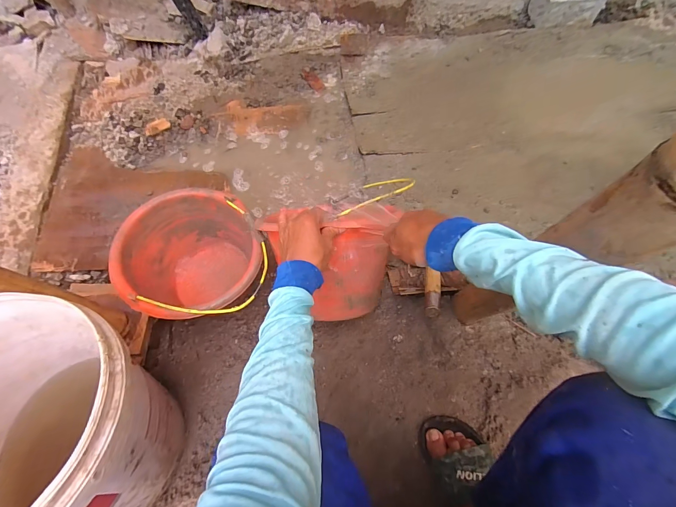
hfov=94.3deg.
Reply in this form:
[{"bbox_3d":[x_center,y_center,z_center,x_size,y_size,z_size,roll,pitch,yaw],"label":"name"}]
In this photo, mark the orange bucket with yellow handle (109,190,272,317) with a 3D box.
[{"bbox_3d":[-0.288,0.027,0.716,0.269,0.252,0.266,-1,69,3],"label":"orange bucket with yellow handle"}]

